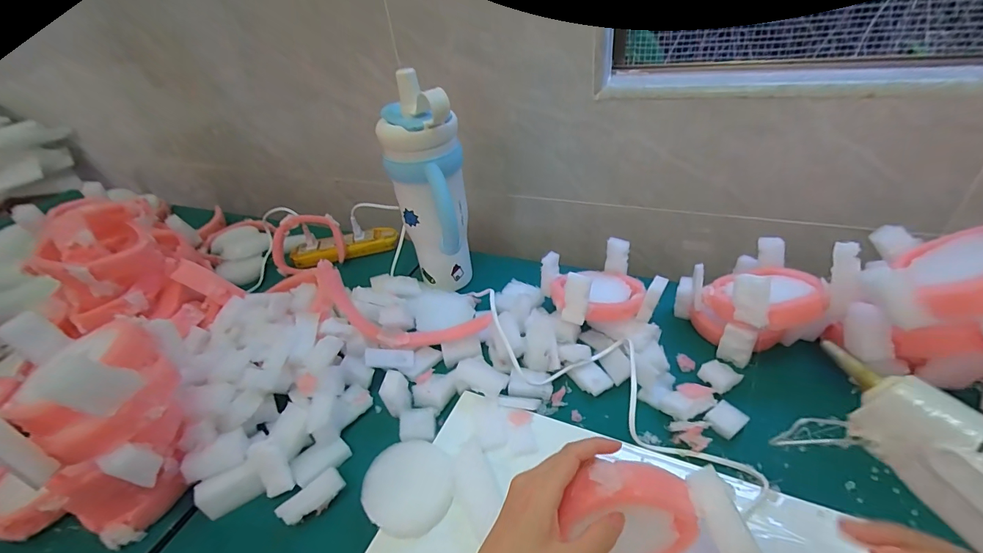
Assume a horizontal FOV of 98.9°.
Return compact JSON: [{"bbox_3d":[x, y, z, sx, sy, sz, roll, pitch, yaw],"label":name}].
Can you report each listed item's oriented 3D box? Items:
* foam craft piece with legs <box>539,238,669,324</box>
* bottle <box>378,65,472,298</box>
[{"bbox_3d":[0.132,0.005,0.518,0.124,0.056,0.105,-11,36,-3],"label":"foam craft piece with legs"},{"bbox_3d":[-0.075,-0.092,0.544,0.095,0.272,0.114,-13,36,-7],"label":"bottle"}]

